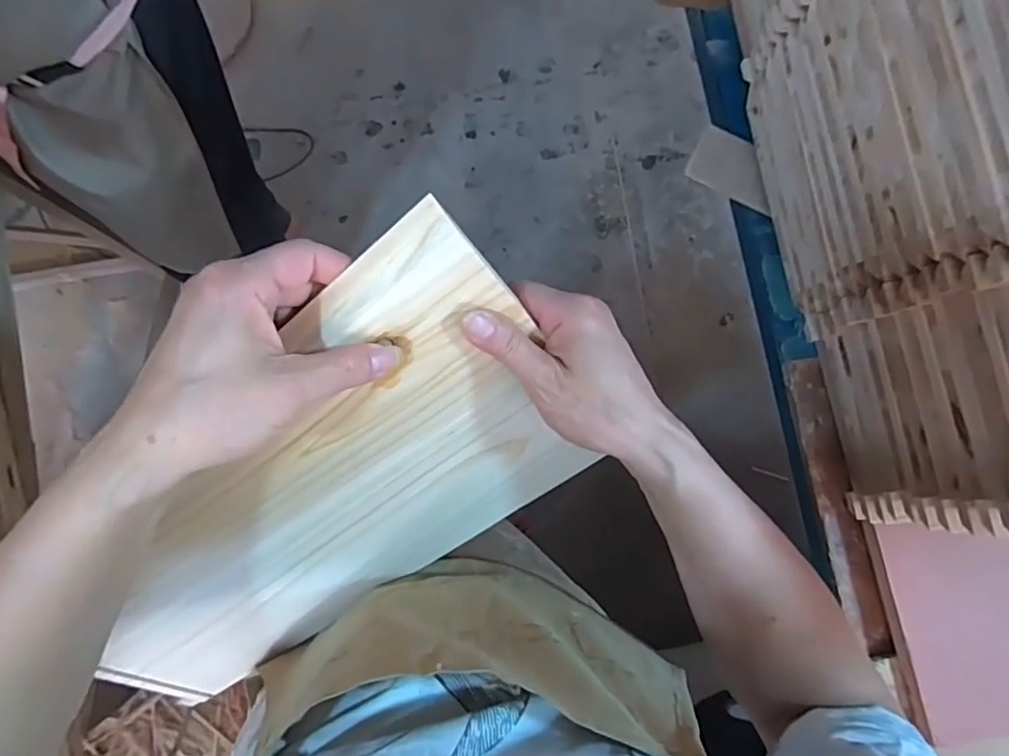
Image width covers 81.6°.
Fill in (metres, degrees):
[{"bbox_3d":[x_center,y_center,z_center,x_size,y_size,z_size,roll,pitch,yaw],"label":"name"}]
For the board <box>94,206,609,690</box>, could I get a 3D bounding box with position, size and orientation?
[{"bbox_3d":[-0.136,0.095,0.405,0.409,0.231,0.020,-35,41,9],"label":"board"}]

